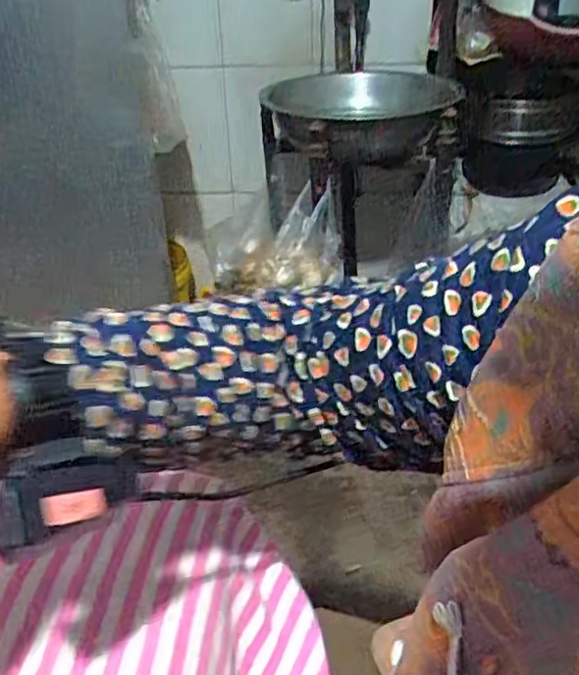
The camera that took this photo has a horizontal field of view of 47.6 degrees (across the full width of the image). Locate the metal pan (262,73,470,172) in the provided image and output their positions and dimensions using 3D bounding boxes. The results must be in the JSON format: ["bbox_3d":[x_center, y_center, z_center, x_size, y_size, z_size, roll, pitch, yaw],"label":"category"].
[{"bbox_3d":[0.136,-0.434,1.267,0.336,0.103,0.348,-4,36,3],"label":"metal pan"}]

